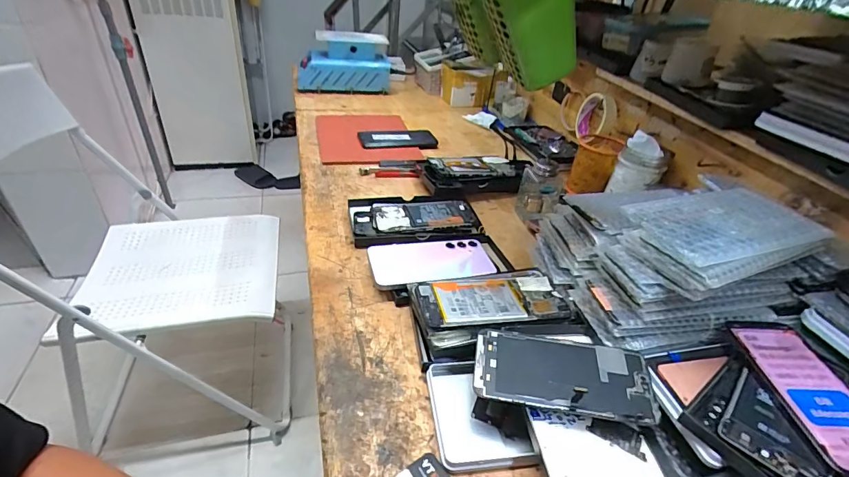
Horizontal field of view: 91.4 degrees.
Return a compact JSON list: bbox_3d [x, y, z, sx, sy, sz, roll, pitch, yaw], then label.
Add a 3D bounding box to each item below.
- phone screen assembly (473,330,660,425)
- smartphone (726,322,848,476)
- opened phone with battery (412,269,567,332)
[{"bbox_3d":[0.127,0.124,0.385,0.156,0.010,0.077,6,41,10],"label":"phone screen assembly"},{"bbox_3d":[0.333,0.128,0.356,0.068,0.008,0.141,-3,38,-2],"label":"smartphone"},{"bbox_3d":[0.076,0.069,0.469,0.164,0.013,0.089,-5,38,-13],"label":"opened phone with battery"}]

